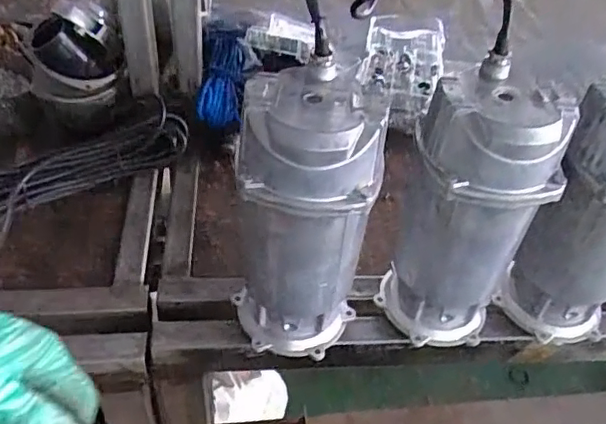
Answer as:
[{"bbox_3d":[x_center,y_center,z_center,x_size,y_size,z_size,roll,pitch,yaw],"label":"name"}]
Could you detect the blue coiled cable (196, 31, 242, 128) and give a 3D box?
[{"bbox_3d":[-0.129,-0.219,0.915,0.066,0.044,0.198,1,45,-5],"label":"blue coiled cable"}]

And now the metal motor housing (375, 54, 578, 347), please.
[{"bbox_3d":[0.166,0.009,0.601,0.132,0.290,0.117,25,48,18],"label":"metal motor housing"}]

